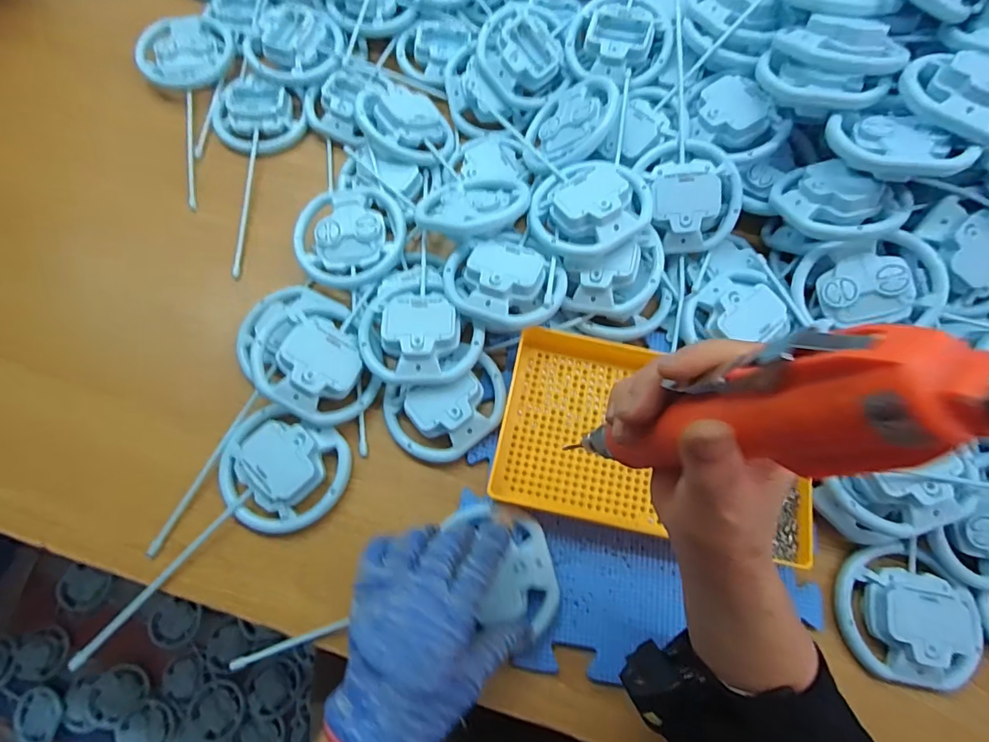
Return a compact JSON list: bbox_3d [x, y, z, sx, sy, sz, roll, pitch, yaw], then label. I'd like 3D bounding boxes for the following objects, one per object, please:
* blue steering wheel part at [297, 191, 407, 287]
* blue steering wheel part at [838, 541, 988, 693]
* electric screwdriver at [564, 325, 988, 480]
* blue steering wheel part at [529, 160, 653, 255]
[{"bbox_3d":[-0.132,-0.125,0.458,0.097,0.018,0.091,-6,70,-4],"label":"blue steering wheel part"},{"bbox_3d":[0.313,0.182,0.370,0.098,0.025,0.093,12,70,3],"label":"blue steering wheel part"},{"bbox_3d":[0.094,0.020,0.199,0.037,0.158,0.037,18,69,-19],"label":"electric screwdriver"},{"bbox_3d":[0.082,-0.146,0.423,0.096,0.033,0.100,6,70,1],"label":"blue steering wheel part"}]

